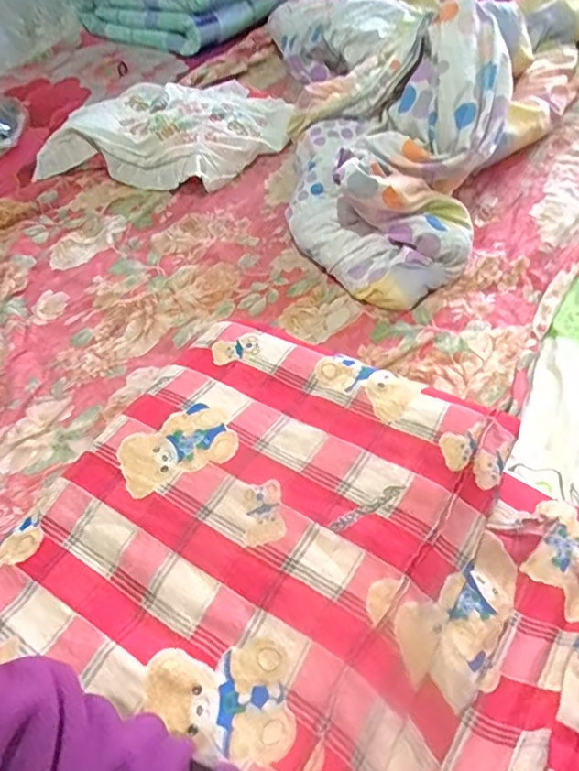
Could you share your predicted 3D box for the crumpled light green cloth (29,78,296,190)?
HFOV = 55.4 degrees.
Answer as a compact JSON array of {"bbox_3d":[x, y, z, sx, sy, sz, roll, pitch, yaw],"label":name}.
[{"bbox_3d":[-0.244,-0.550,1.156,0.470,0.089,0.363,8,53,13],"label":"crumpled light green cloth"}]

